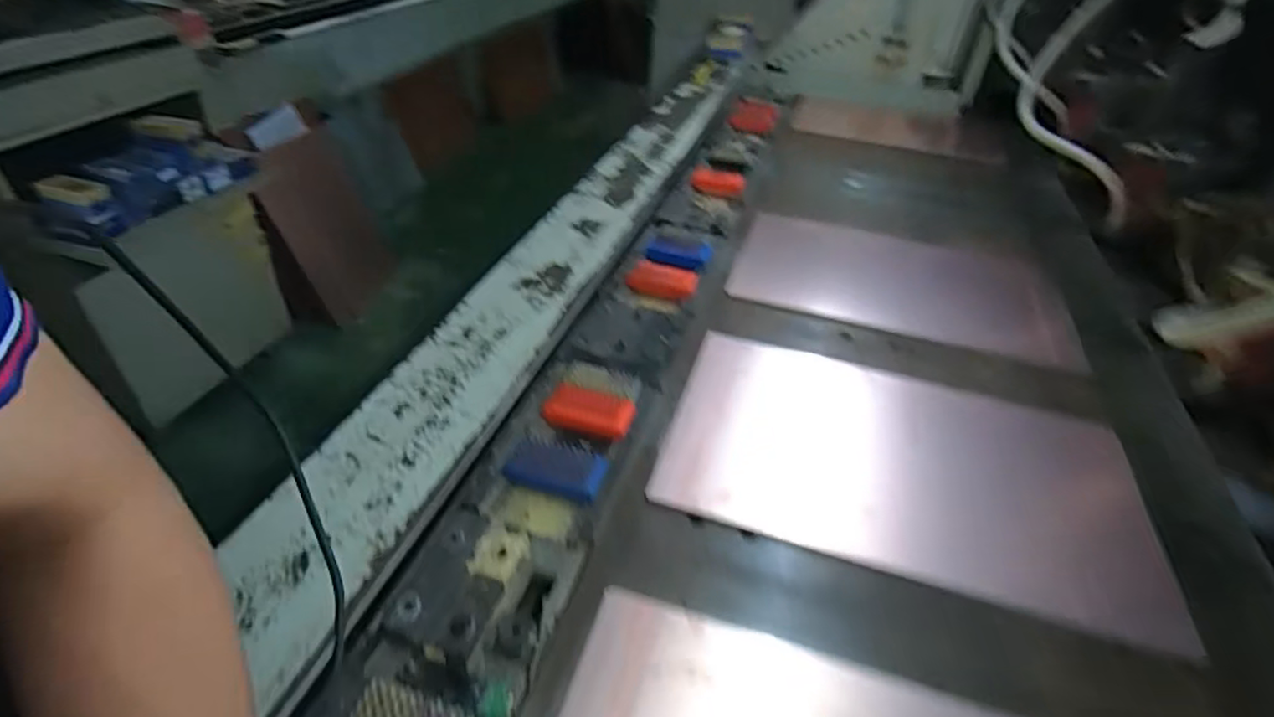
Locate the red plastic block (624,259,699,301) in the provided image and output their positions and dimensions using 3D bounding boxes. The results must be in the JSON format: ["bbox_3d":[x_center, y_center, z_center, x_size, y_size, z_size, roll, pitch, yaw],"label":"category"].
[{"bbox_3d":[0.049,-0.142,1.126,0.120,0.025,0.075,14,40,12],"label":"red plastic block"}]

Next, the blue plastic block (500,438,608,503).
[{"bbox_3d":[-0.100,0.132,0.757,0.117,0.022,0.056,14,39,11],"label":"blue plastic block"}]

